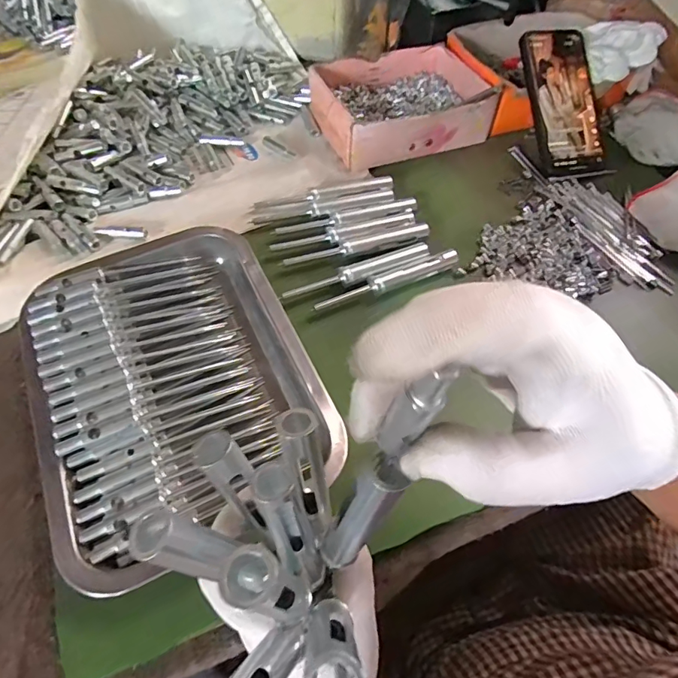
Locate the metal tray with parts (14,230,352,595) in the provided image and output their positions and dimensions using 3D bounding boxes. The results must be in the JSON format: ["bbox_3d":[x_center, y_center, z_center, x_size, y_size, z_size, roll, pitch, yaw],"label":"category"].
[{"bbox_3d":[-0.125,0.025,0.349,0.185,0.046,0.246,-23,62,-16],"label":"metal tray with parts"}]

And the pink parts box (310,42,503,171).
[{"bbox_3d":[0.070,-0.276,0.524,0.182,0.047,0.148,-17,61,-13],"label":"pink parts box"}]

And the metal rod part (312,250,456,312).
[{"bbox_3d":[0.045,-0.052,0.417,0.140,0.013,0.018,-18,61,-14],"label":"metal rod part"}]

